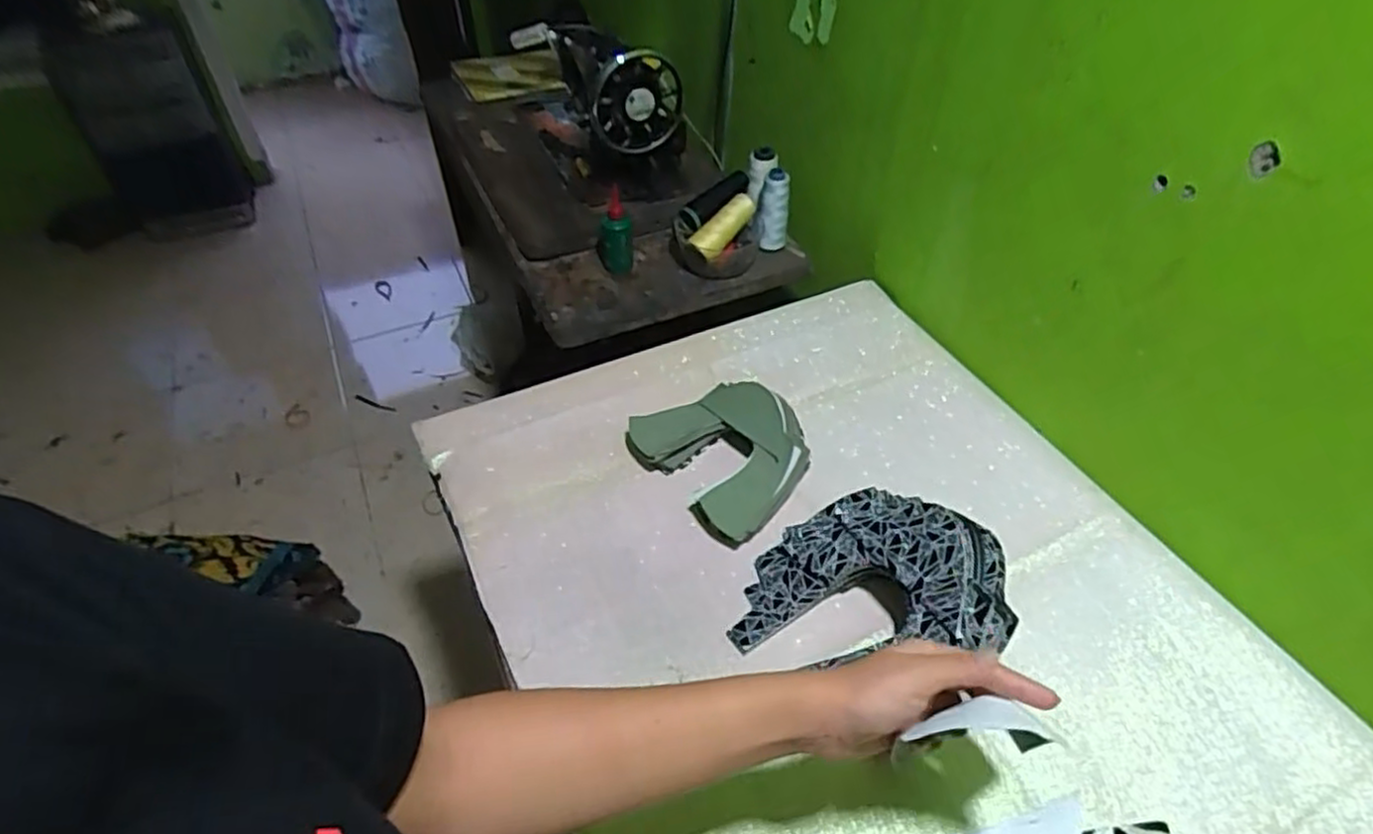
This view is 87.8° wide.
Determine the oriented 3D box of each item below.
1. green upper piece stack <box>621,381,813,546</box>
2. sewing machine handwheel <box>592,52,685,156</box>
[{"bbox_3d":[0.042,0.029,0.742,0.147,0.061,0.181,-31,53,-25],"label":"green upper piece stack"},{"bbox_3d":[-0.061,-0.434,0.996,0.138,0.139,0.052,-11,56,-27],"label":"sewing machine handwheel"}]

